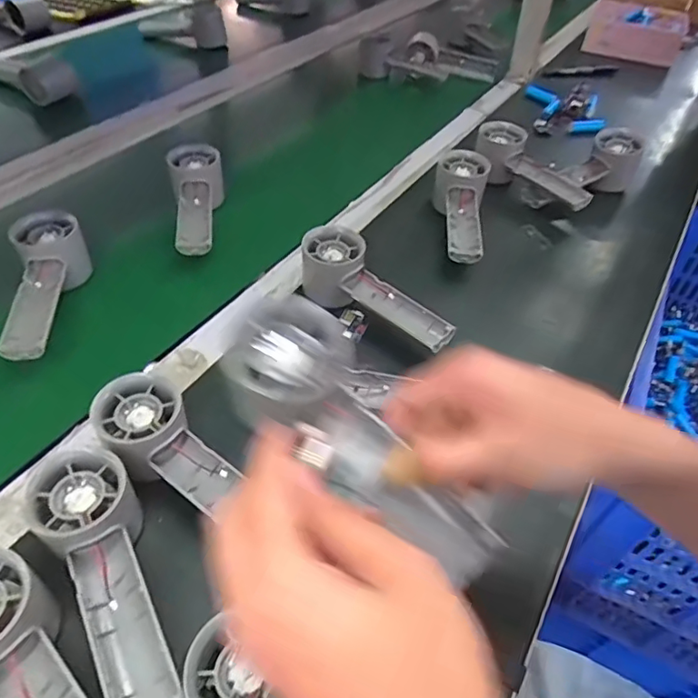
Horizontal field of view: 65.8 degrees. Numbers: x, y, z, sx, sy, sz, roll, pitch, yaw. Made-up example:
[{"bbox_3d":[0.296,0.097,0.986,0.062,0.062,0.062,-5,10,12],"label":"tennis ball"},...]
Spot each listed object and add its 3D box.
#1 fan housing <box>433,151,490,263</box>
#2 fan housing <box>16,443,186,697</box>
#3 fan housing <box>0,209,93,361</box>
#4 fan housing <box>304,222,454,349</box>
[{"bbox_3d":[0.121,-0.150,0.592,0.057,0.064,0.151,8,47,3],"label":"fan housing"},{"bbox_3d":[-0.139,0.136,0.316,0.055,0.045,0.160,-22,65,-23],"label":"fan housing"},{"bbox_3d":[-0.266,-0.057,0.472,0.056,0.048,0.150,-8,48,-12],"label":"fan housing"},{"bbox_3d":[0.026,-0.052,0.493,0.156,0.060,0.057,28,51,21],"label":"fan housing"}]

